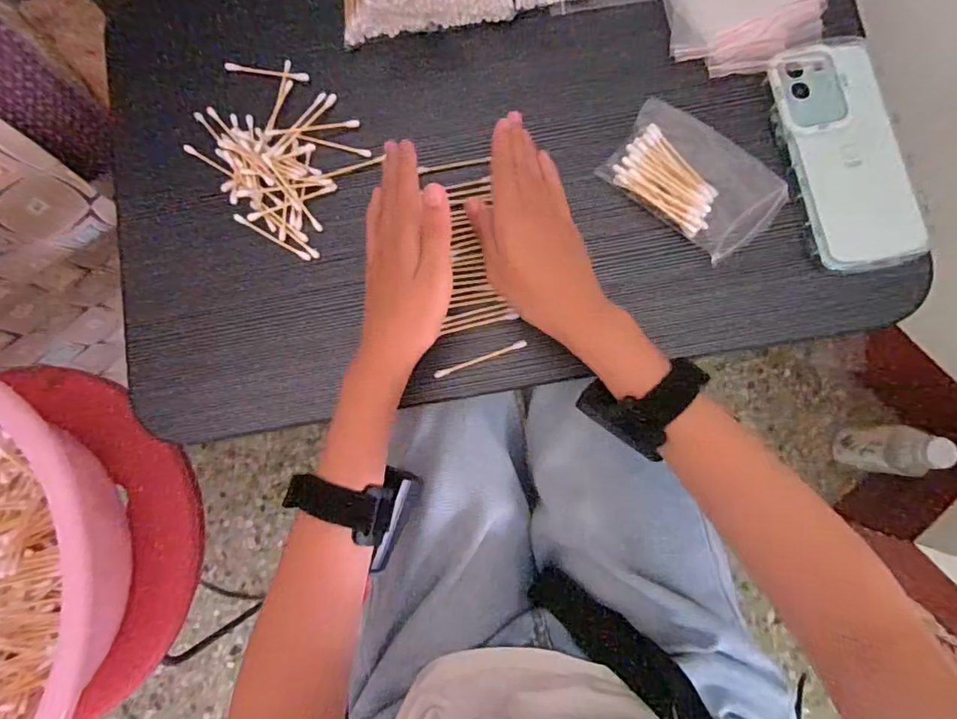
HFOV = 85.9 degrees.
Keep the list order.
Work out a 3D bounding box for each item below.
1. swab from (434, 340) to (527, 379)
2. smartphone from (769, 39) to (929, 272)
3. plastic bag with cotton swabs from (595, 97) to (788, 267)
[{"bbox_3d":[0.001,-0.001,0.371,0.069,0.004,0.006,-20,82,0],"label":"swab"},{"bbox_3d":[0.256,-0.144,0.359,0.070,0.012,0.162,-10,82,1],"label":"smartphone"},{"bbox_3d":[0.154,-0.129,0.368,0.114,0.016,0.075,42,87,7],"label":"plastic bag with cotton swabs"}]

